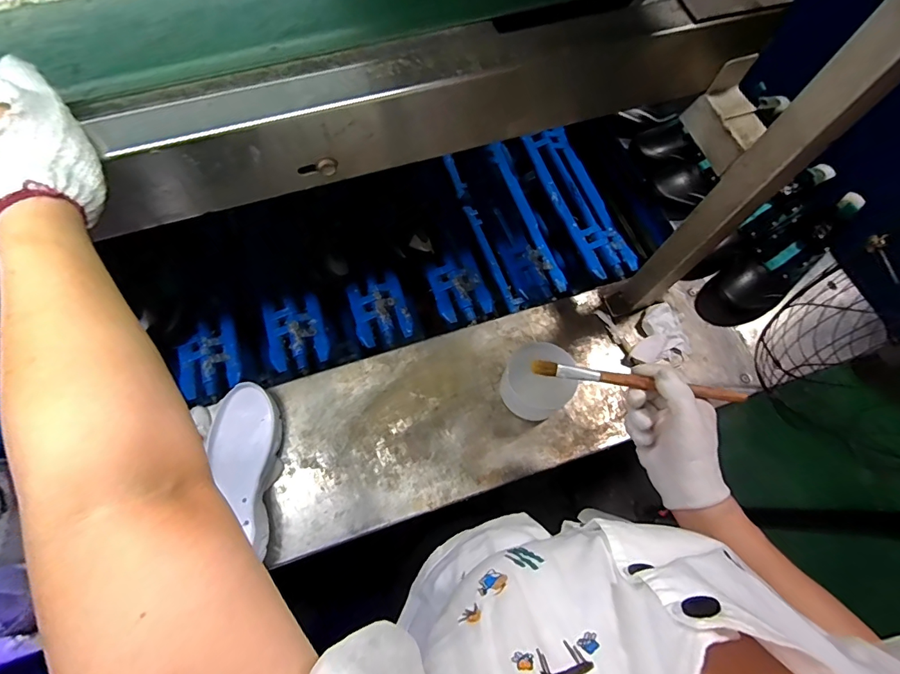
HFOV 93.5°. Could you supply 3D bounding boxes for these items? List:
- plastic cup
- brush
[{"bbox_3d":[0.117,0.063,0.591,0.081,0.080,0.092,8,70,2],"label":"plastic cup"},{"bbox_3d":[0.172,0.042,0.396,0.188,0.010,0.012,8,70,10],"label":"brush"}]

